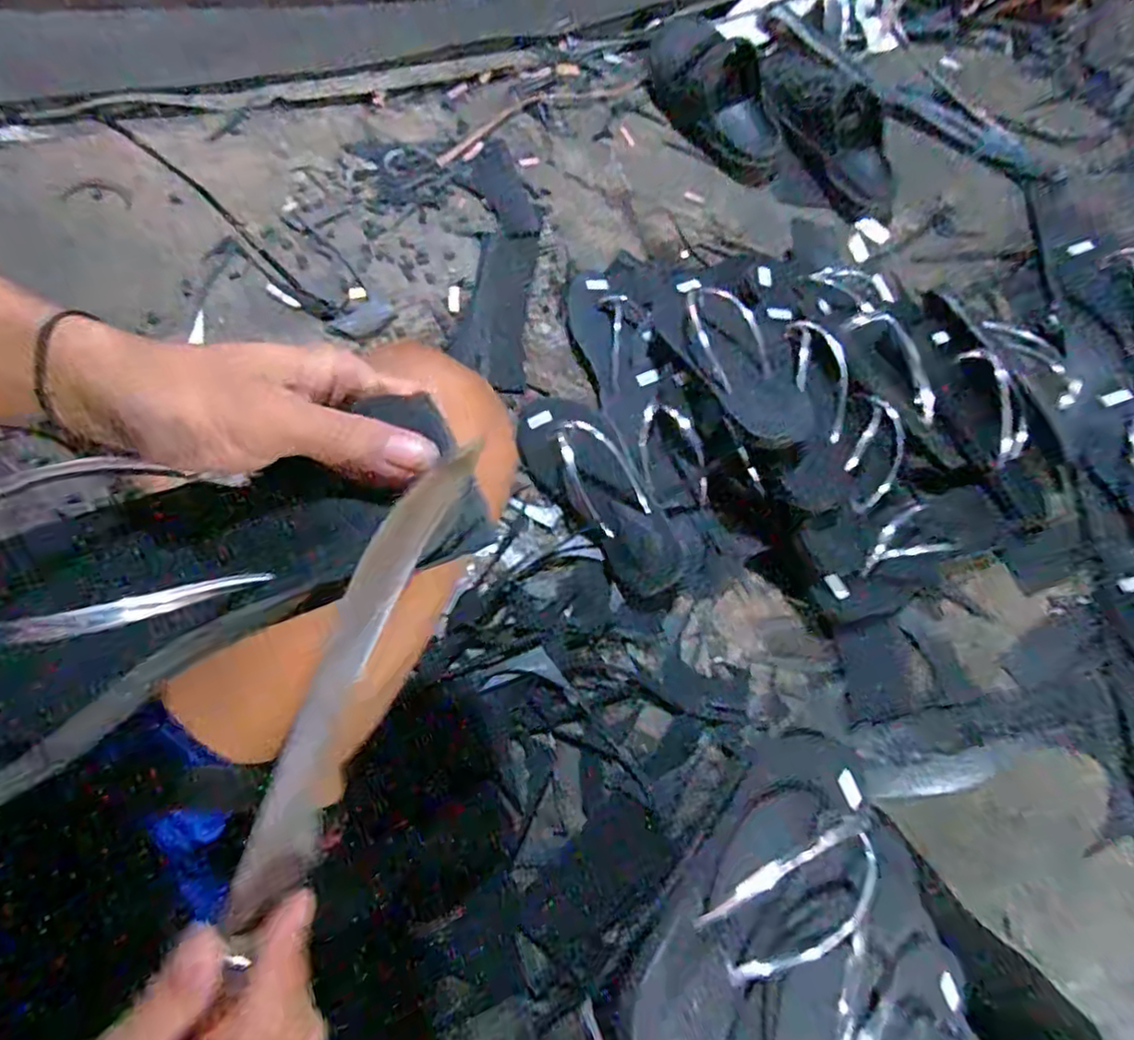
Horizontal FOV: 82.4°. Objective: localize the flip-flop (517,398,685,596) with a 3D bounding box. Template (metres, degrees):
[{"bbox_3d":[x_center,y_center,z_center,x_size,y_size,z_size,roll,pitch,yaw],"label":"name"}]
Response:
[{"bbox_3d":[0.031,-0.037,0.677,0.096,0.050,0.246,-28,72,-14],"label":"flip-flop"}]

